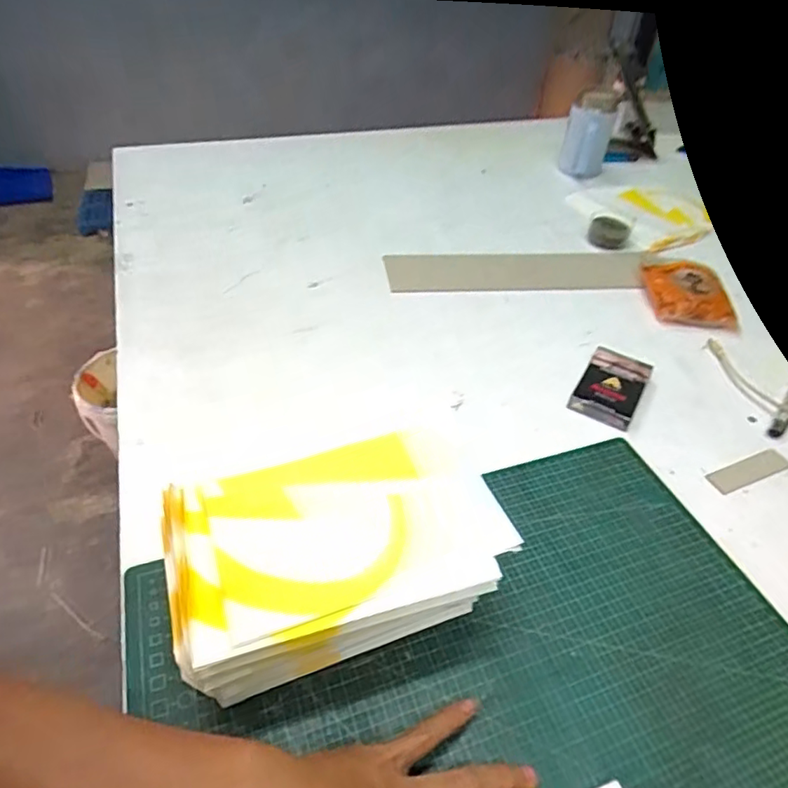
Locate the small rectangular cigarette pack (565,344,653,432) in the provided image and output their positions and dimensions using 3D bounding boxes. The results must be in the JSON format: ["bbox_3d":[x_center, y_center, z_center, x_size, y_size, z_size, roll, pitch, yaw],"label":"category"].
[{"bbox_3d":[0.224,-0.008,0.580,0.060,0.019,0.098,26,48,20],"label":"small rectangular cigarette pack"}]

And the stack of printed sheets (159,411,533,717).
[{"bbox_3d":[-0.040,0.111,0.383,0.206,0.102,0.131,-10,46,-15],"label":"stack of printed sheets"}]

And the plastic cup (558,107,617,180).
[{"bbox_3d":[0.314,-0.412,0.918,0.070,0.095,0.055,16,45,11],"label":"plastic cup"}]

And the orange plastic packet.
[{"bbox_3d":[0.368,-0.125,0.701,0.099,0.032,0.108,6,44,1],"label":"orange plastic packet"}]

